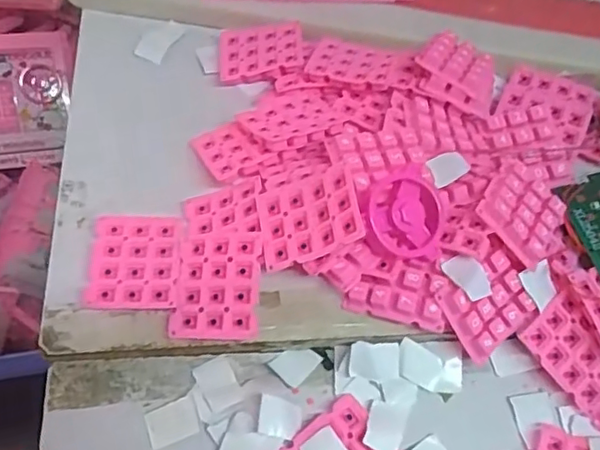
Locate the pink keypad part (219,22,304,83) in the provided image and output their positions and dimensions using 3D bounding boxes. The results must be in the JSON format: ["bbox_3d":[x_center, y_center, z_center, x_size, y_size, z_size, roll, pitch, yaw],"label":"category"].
[{"bbox_3d":[-0.029,-0.125,0.429,0.059,0.005,0.047,-7,57,7],"label":"pink keypad part"}]

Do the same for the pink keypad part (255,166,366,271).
[{"bbox_3d":[0.005,-0.005,0.332,0.057,0.005,0.050,-19,58,19],"label":"pink keypad part"}]

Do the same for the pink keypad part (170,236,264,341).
[{"bbox_3d":[-0.047,0.034,0.333,0.047,0.004,0.058,-2,72,13],"label":"pink keypad part"}]

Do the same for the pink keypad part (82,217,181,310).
[{"bbox_3d":[-0.097,0.023,0.350,0.051,0.012,0.057,0,62,-4],"label":"pink keypad part"}]

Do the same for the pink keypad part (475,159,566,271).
[{"bbox_3d":[0.134,-0.008,0.357,0.051,0.011,0.056,45,56,1],"label":"pink keypad part"}]

